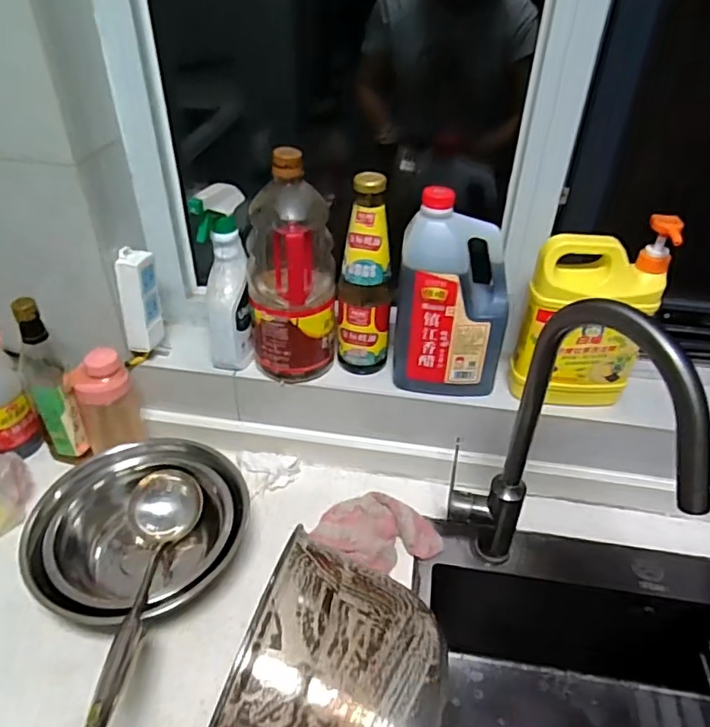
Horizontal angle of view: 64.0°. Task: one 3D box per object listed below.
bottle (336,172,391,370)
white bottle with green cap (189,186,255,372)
[{"bbox_3d":[0.013,-0.103,0.726,0.069,0.261,0.065,4,39,3],"label":"bottle"},{"bbox_3d":[-0.165,-0.105,0.726,0.058,0.230,0.071,-5,39,-8],"label":"white bottle with green cap"}]

